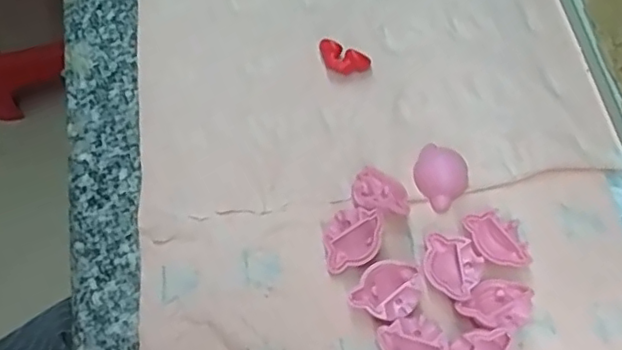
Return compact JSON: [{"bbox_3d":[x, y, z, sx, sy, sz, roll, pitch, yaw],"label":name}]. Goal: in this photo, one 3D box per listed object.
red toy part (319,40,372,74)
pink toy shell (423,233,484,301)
[{"bbox_3d":[0.018,-0.067,0.353,0.030,0.014,0.013,22,70,10],"label":"red toy part"},{"bbox_3d":[0.070,0.046,0.301,0.026,0.015,0.032,7,68,5],"label":"pink toy shell"}]

